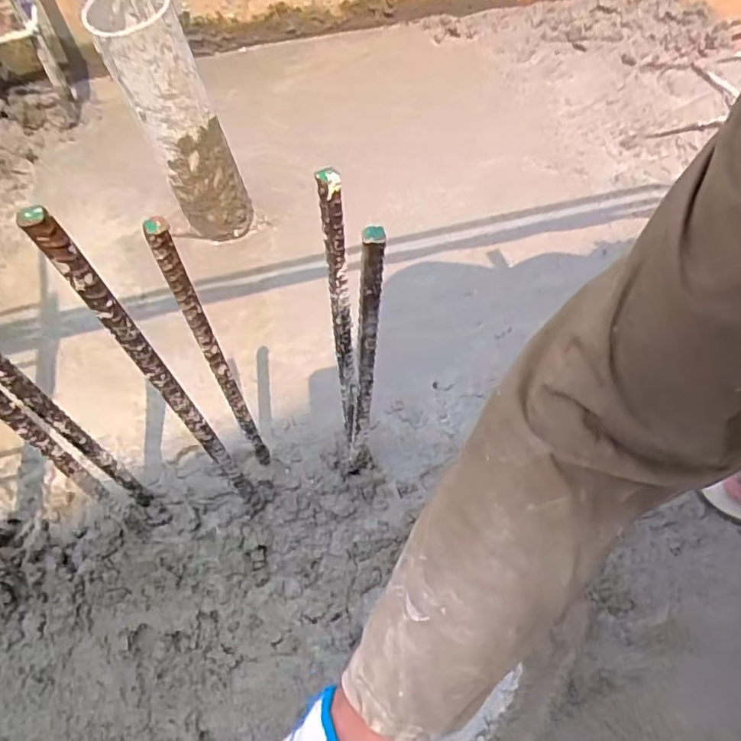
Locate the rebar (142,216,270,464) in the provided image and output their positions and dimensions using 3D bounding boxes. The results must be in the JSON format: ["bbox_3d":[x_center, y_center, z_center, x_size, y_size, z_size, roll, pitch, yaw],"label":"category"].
[{"bbox_3d":[-0.096,0.005,0.397,0.012,0.288,0.017,-29,66,-16],"label":"rebar"}]

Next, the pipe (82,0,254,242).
[{"bbox_3d":[-0.187,-0.235,0.614,0.089,0.273,0.075,-16,61,-8],"label":"pipe"}]

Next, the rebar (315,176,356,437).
[{"bbox_3d":[-0.018,-0.021,0.401,0.016,0.277,0.010,-10,63,-7],"label":"rebar"}]

